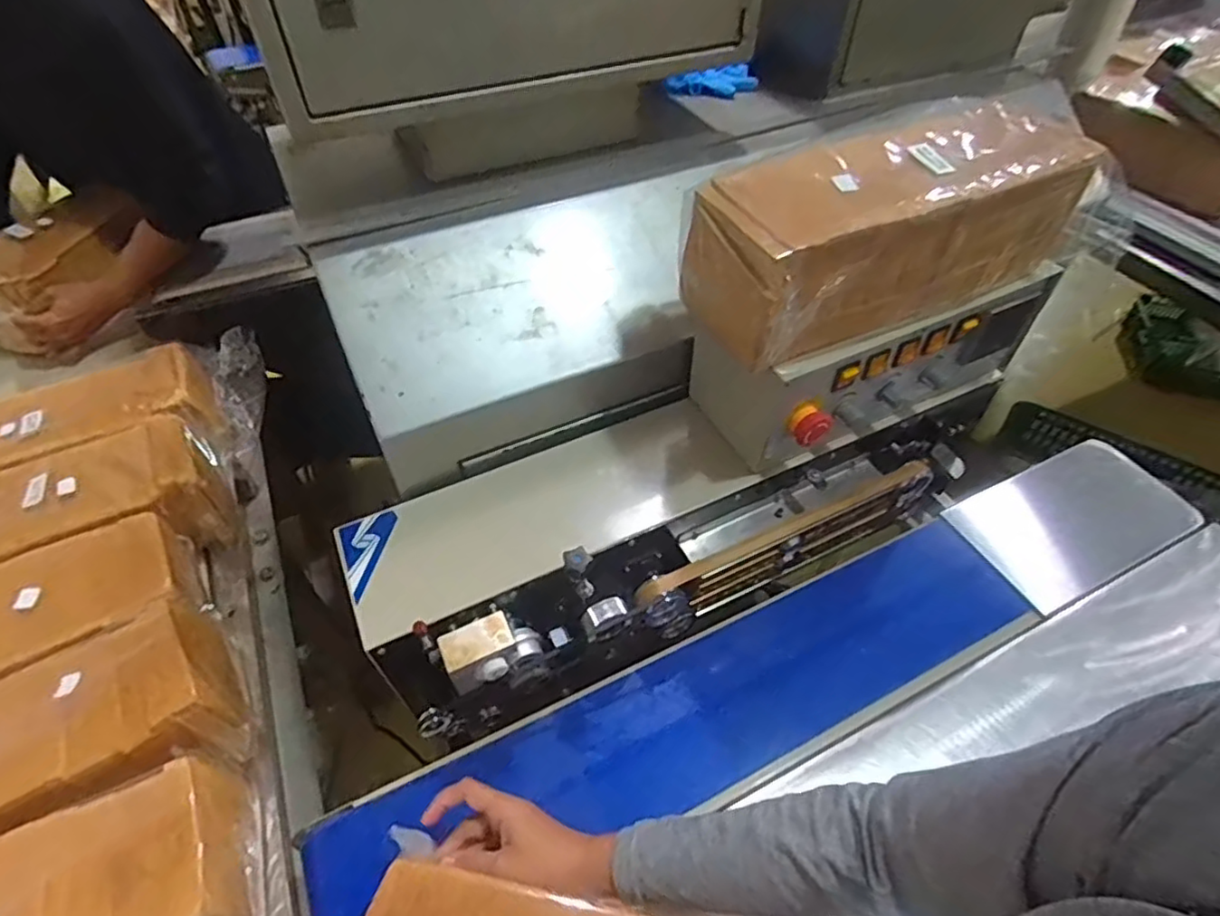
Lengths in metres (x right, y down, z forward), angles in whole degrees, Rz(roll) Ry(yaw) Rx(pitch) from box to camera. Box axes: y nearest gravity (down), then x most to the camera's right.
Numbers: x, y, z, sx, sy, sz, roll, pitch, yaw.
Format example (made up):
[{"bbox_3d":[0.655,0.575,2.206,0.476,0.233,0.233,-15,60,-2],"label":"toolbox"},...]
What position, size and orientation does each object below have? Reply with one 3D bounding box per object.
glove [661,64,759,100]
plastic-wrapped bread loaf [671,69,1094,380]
[{"bbox_3d":[0.136,-0.506,0.868,0.120,0.034,0.044,2,50,1],"label":"glove"},{"bbox_3d":[0.248,-0.211,0.585,0.351,0.128,0.145,-21,54,-17],"label":"plastic-wrapped bread loaf"}]

